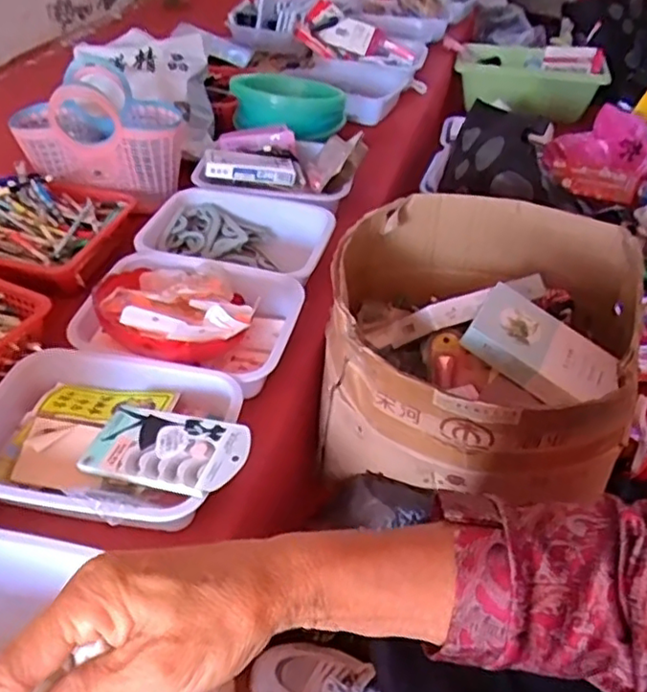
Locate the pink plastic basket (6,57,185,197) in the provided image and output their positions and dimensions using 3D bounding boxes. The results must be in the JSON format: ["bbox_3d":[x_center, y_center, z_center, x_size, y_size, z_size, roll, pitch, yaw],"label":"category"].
[{"bbox_3d":[-0.401,-0.383,1.119,0.293,0.194,0.147,4,42,5],"label":"pink plastic basket"}]

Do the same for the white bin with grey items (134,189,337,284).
[{"bbox_3d":[-0.137,-0.161,1.028,0.289,0.105,0.220,12,43,14],"label":"white bin with grey items"}]

